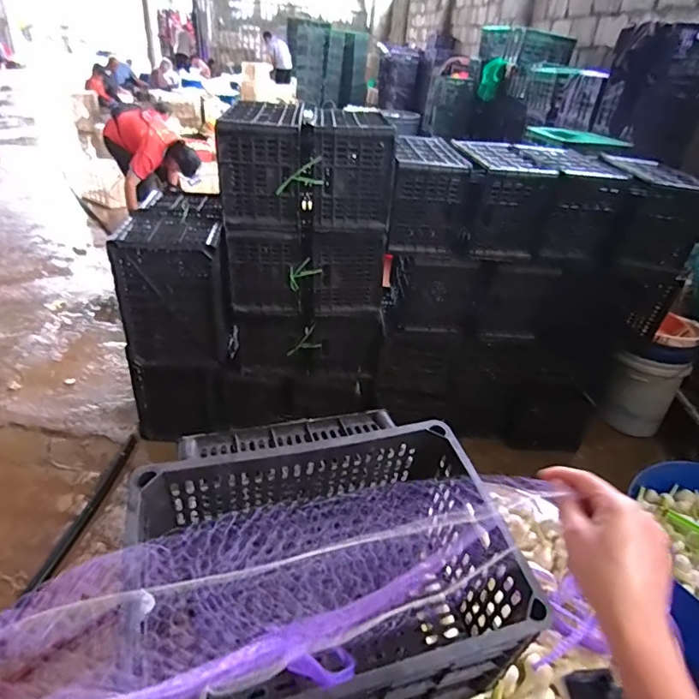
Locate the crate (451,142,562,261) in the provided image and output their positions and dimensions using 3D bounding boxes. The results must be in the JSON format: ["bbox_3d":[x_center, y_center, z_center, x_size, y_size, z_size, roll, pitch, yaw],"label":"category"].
[{"bbox_3d":[0.476,-0.516,1.612,0.262,0.271,0.403,4,33,-2],"label":"crate"}]

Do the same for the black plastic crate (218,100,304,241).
[{"bbox_3d":[-0.245,-0.558,1.441,0.240,0.289,0.358,2,33,-5],"label":"black plastic crate"}]

